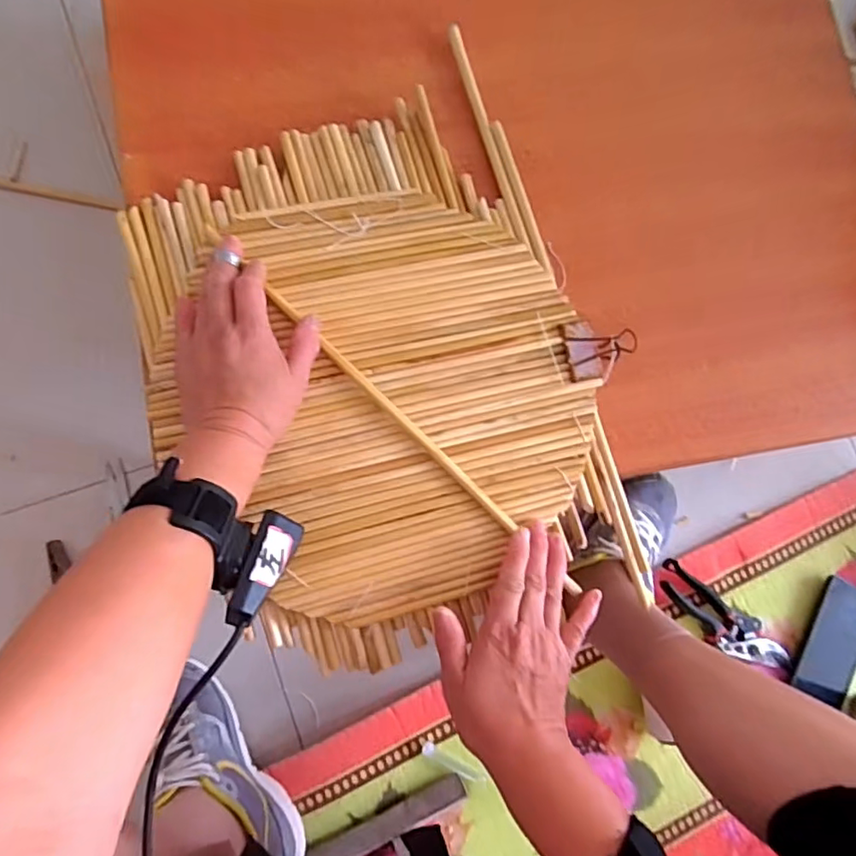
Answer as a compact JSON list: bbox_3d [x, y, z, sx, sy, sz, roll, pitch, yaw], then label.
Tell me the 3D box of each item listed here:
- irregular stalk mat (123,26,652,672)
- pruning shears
[{"bbox_3d":[-0.041,-0.048,0.451,0.338,0.025,0.427,-16,84,-7],"label":"irregular stalk mat"},{"bbox_3d":[0.365,0.240,0.690,0.189,0.021,0.057,35,81,1],"label":"pruning shears"}]

